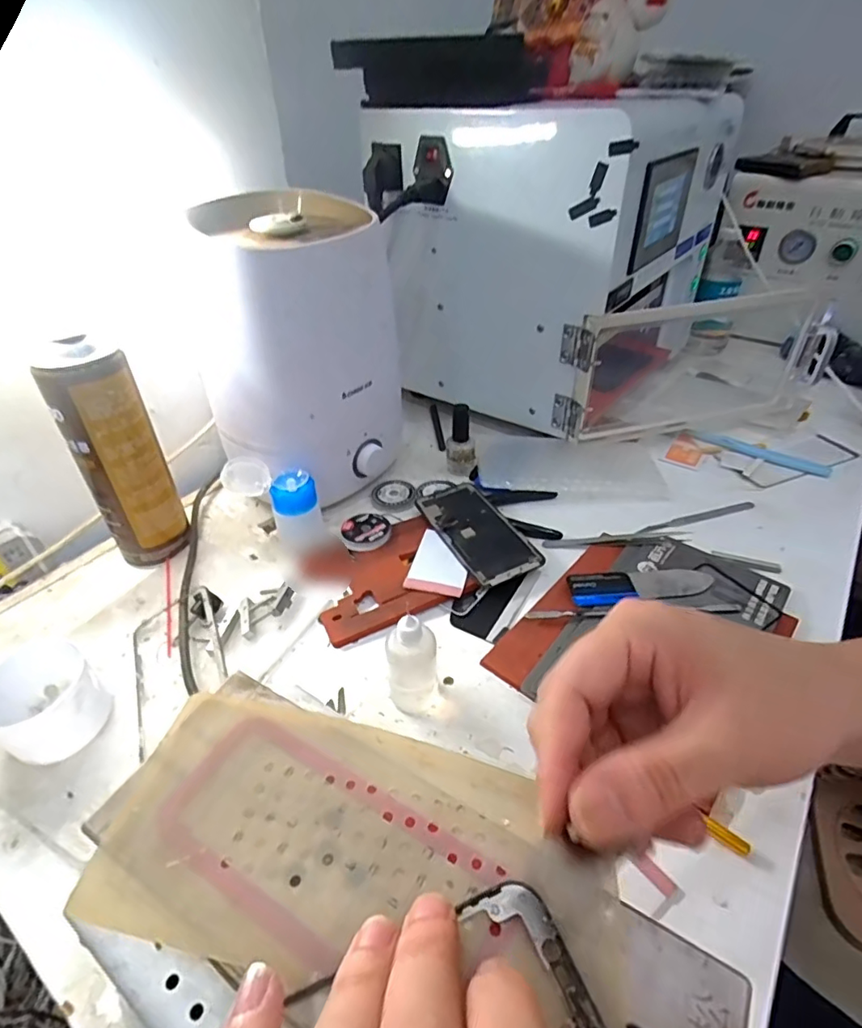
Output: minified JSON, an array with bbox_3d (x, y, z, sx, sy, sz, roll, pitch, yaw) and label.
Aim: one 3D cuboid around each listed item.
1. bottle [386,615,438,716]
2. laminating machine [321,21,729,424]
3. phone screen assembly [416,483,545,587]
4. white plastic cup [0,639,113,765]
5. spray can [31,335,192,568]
[{"bbox_3d":[-0.012,0.102,0.372,0.033,0.080,0.025,-3,38,-2],"label":"bottle"},{"bbox_3d":[0.168,-0.352,0.717,0.303,0.308,0.432,23,44,28],"label":"laminating machine"},{"bbox_3d":[0.043,0.013,0.523,0.068,0.008,0.142,-18,41,-20],"label":"phone screen assembly"},{"bbox_3d":[-0.263,0.125,0.373,0.080,0.045,0.066,26,46,31],"label":"white plastic cup"},{"bbox_3d":[-0.263,-0.047,0.467,0.048,0.197,0.048,-1,38,1],"label":"spray can"}]

